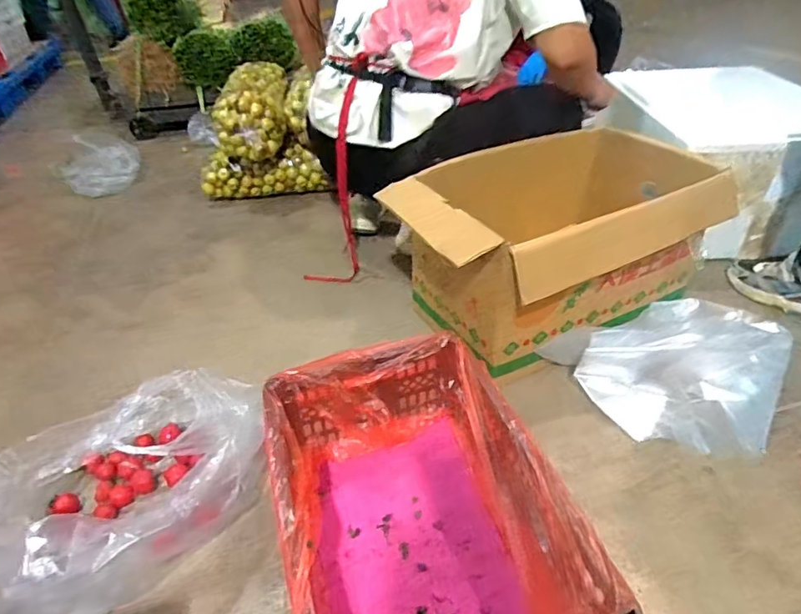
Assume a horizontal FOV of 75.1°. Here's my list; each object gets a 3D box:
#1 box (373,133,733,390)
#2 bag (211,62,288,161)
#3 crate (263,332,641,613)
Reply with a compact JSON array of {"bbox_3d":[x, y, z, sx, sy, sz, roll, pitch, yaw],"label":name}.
[{"bbox_3d":[0.304,-0.111,1.031,0.627,0.290,0.335,-15,39,-17],"label":"box"},{"bbox_3d":[-0.476,-0.648,1.696,0.202,0.179,0.513,-8,37,-5],"label":"bag"},{"bbox_3d":[0.017,0.263,0.635,0.298,0.172,0.453,-13,38,-12],"label":"crate"}]

